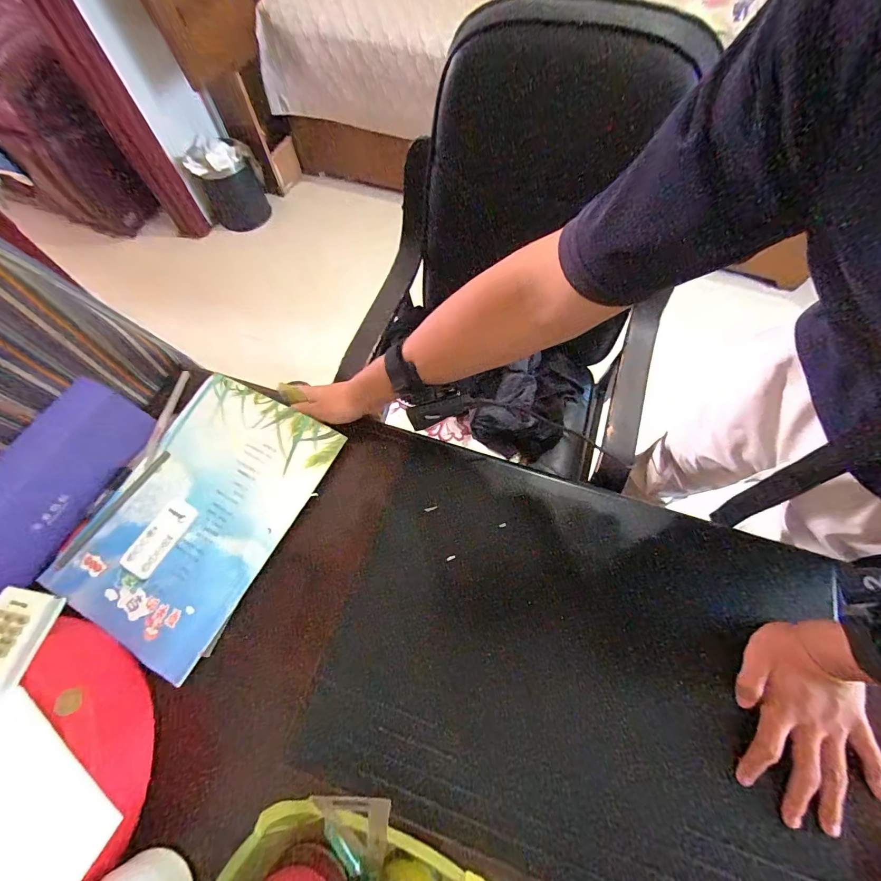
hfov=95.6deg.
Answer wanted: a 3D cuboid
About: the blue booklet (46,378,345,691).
[{"bbox_3d":[-0.268,0.074,0.454,0.201,0.008,0.291,25,70,12],"label":"blue booklet"}]

